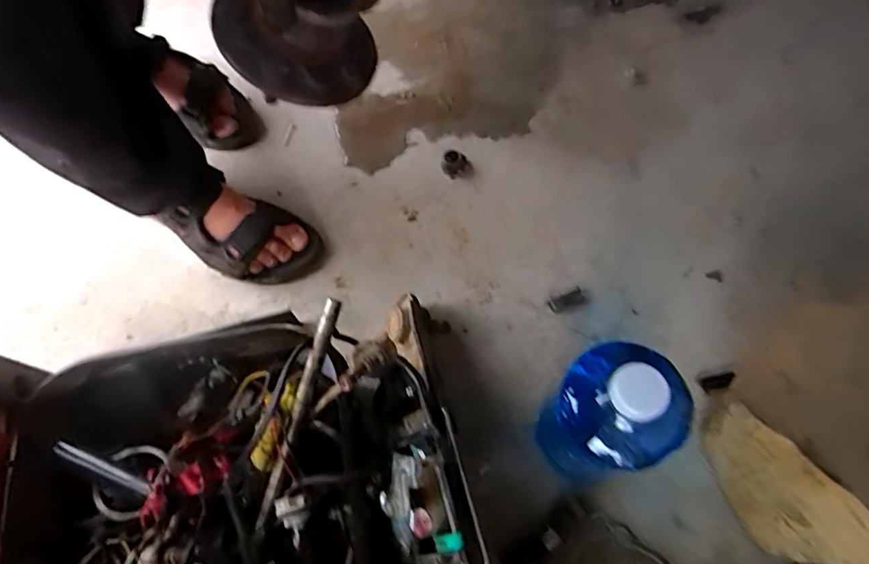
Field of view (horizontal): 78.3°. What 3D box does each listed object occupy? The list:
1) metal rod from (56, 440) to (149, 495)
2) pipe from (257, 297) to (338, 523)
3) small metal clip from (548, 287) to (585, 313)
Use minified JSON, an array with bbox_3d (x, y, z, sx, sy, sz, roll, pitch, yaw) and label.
[{"bbox_3d":[-0.306,0.171,0.490,0.108,0.014,0.012,21,70,10],"label":"metal rod"},{"bbox_3d":[-0.128,0.124,0.503,0.016,0.015,0.221,18,90,9],"label":"pipe"},{"bbox_3d":[0.169,0.023,0.683,0.047,0.005,0.023,-22,69,-7],"label":"small metal clip"}]

